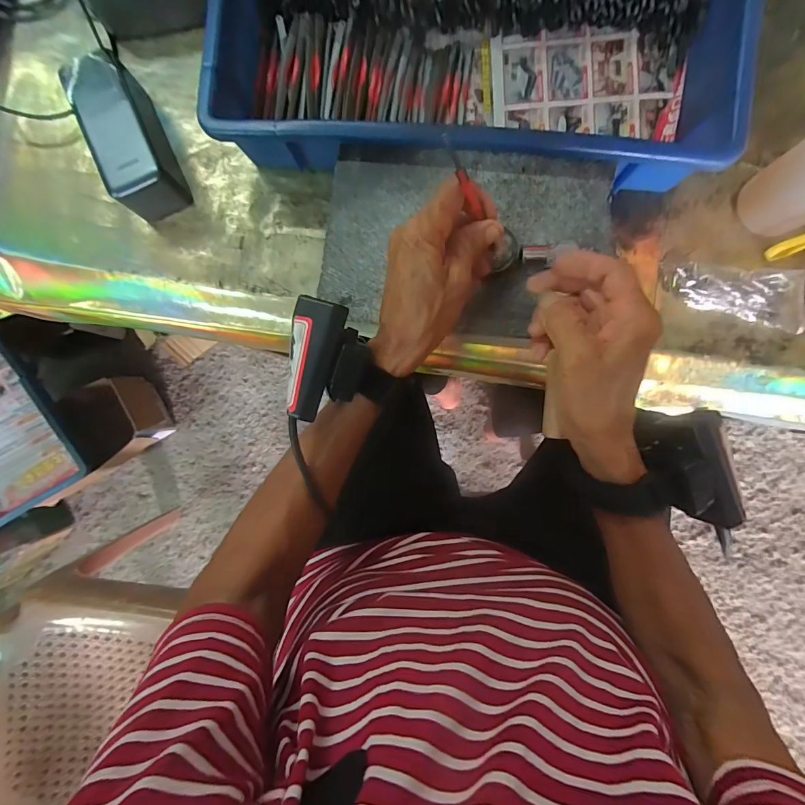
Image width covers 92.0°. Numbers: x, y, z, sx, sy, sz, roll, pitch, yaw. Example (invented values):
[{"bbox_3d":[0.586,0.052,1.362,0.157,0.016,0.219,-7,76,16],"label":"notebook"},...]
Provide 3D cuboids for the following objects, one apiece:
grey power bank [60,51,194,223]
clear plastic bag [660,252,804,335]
[{"bbox_3d":[-0.255,-0.245,0.364,0.054,0.050,0.124,-26,90,4],"label":"grey power bank"},{"bbox_3d":[0.298,-0.104,0.354,0.117,0.017,0.053,18,90,10],"label":"clear plastic bag"}]

